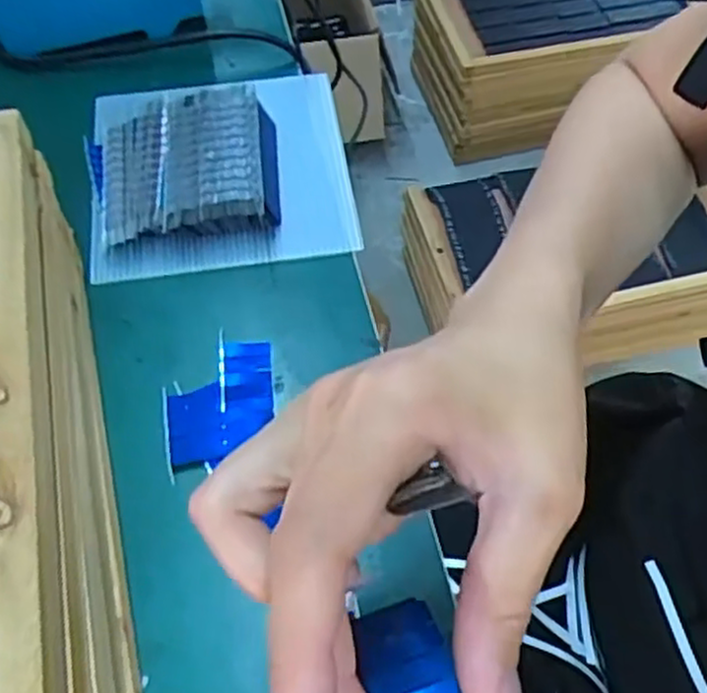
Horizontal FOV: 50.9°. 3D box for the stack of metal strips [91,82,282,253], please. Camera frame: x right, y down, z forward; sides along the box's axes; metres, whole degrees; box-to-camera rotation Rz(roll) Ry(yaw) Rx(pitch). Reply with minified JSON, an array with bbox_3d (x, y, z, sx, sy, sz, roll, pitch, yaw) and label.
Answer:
[{"bbox_3d":[-0.101,-0.104,0.444,0.111,0.029,0.106,-11,59,-5],"label":"stack of metal strips"}]

